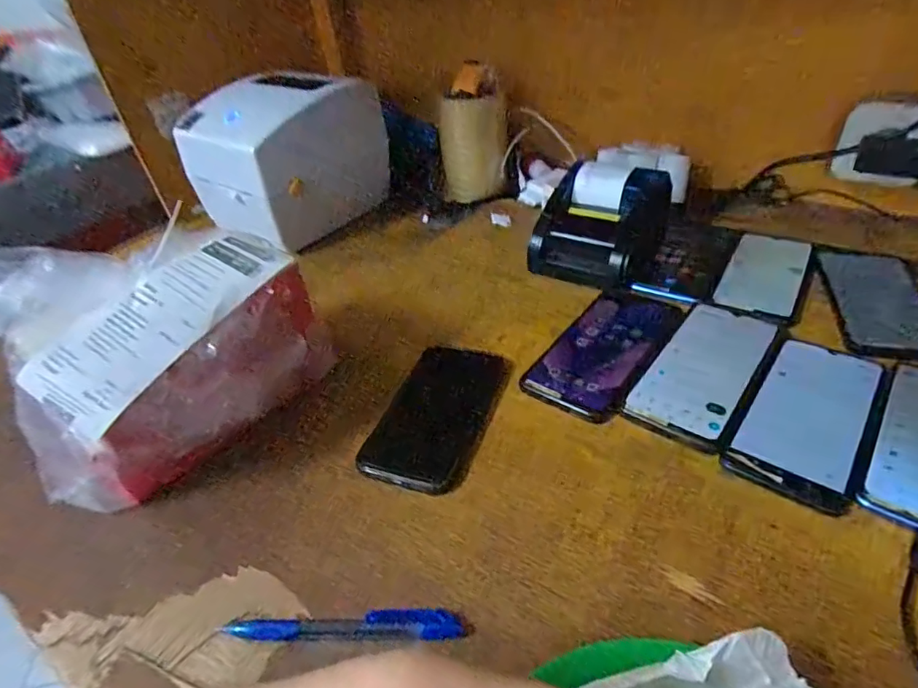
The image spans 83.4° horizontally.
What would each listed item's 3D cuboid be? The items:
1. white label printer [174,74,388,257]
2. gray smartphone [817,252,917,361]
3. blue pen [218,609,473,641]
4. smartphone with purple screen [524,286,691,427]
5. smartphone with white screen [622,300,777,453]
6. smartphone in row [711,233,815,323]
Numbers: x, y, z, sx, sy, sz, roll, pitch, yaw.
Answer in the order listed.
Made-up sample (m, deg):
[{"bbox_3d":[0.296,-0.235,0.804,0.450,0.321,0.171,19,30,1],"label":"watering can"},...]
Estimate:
[{"bbox_3d":[-0.216,-0.243,0.675,0.146,0.169,0.206,17,45,27],"label":"white label printer"},{"bbox_3d":[0.393,-0.041,0.484,0.077,0.008,0.173,7,40,17],"label":"gray smartphone"},{"bbox_3d":[-0.065,0.158,0.292,0.142,0.011,0.018,-2,38,6],"label":"blue pen"},{"bbox_3d":[0.131,0.001,0.458,0.085,0.006,0.168,24,47,33],"label":"smartphone with purple screen"},{"bbox_3d":[0.204,0.017,0.427,0.074,0.005,0.168,23,46,32],"label":"smartphone with white screen"},{"bbox_3d":[0.314,-0.074,0.527,0.073,0.004,0.158,18,44,28],"label":"smartphone in row"}]

